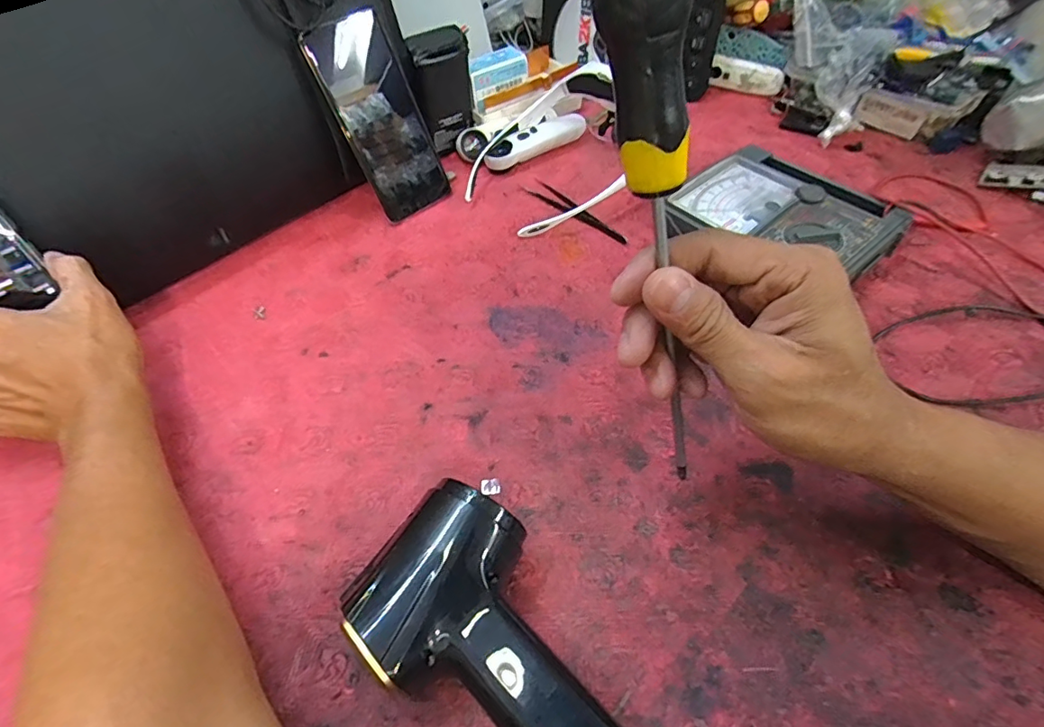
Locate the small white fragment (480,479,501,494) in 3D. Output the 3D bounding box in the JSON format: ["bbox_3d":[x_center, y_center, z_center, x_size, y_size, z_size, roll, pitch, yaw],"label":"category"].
[{"bbox_3d":[-0.019,0.074,0.317,0.012,0.004,0.009,-7,50,-2],"label":"small white fragment"}]

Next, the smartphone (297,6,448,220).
[{"bbox_3d":[-0.122,-0.213,0.463,0.074,0.159,0.014,-41,35,-26],"label":"smartphone"}]

